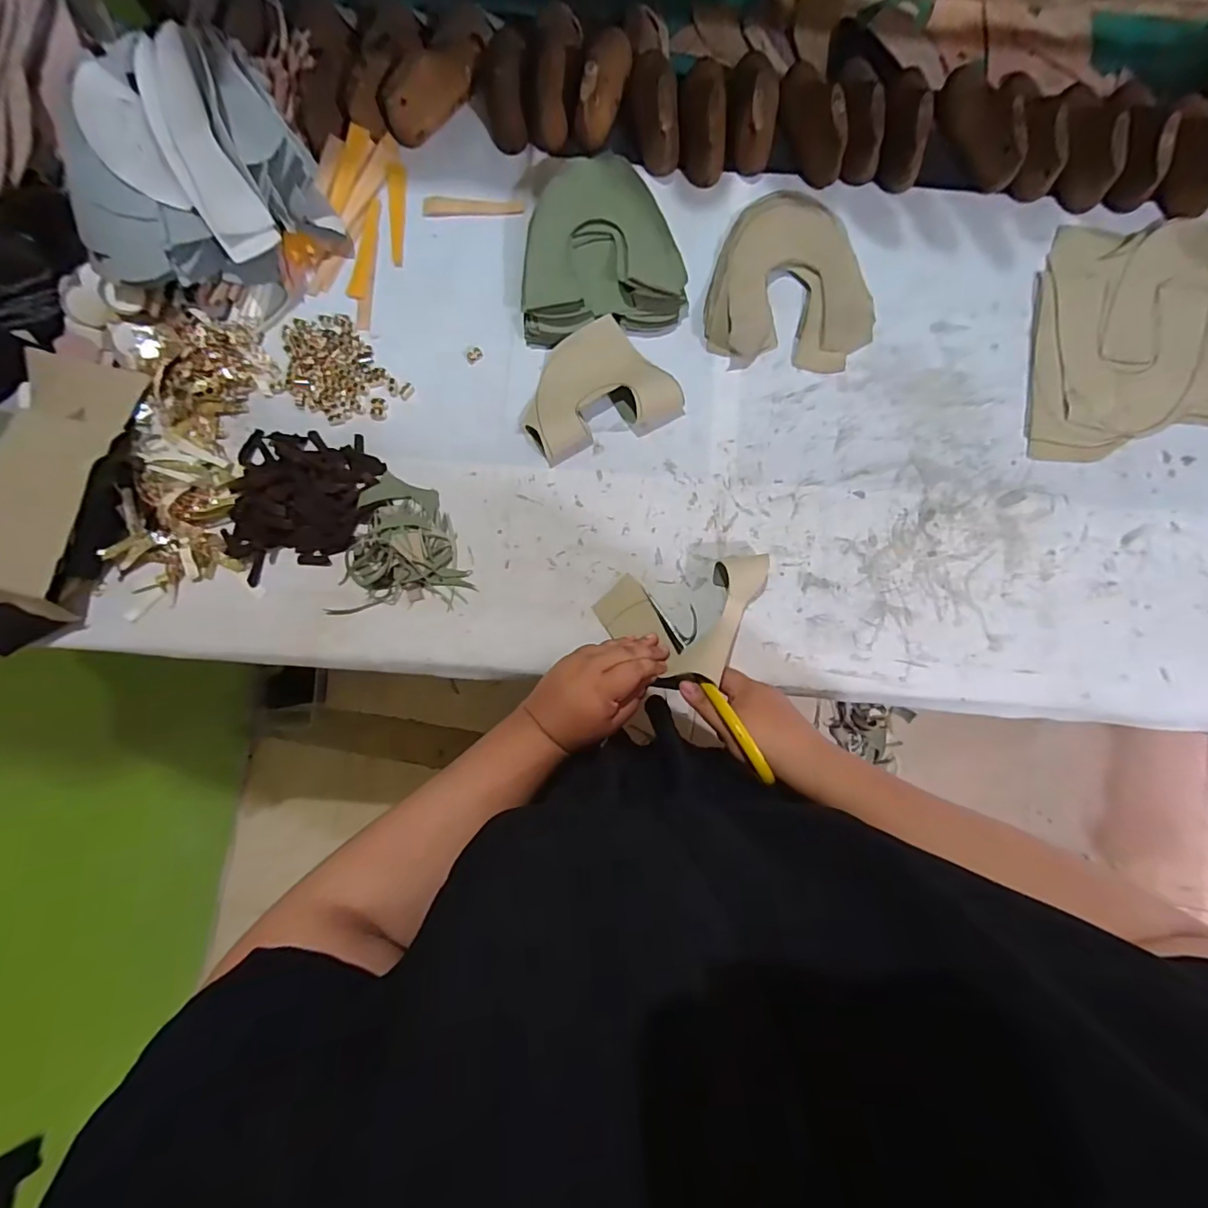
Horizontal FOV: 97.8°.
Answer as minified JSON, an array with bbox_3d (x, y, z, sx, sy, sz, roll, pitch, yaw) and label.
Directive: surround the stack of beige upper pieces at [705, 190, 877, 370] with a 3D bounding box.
[{"bbox_3d":[0.199,-0.351,0.563,0.173,0.021,0.195,2,85,1],"label":"stack of beige upper pieces"}]

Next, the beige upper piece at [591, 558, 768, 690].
[{"bbox_3d":[0.081,-0.010,0.517,0.131,0.050,0.145,34,86,3],"label":"beige upper piece"}]

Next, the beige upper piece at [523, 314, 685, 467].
[{"bbox_3d":[-0.012,-0.220,0.546,0.153,0.029,0.126,-32,86,-2],"label":"beige upper piece"}]

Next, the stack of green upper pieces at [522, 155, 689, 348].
[{"bbox_3d":[-0.011,-0.375,0.557,0.166,0.032,0.178,-10,85,0],"label":"stack of green upper pieces"}]

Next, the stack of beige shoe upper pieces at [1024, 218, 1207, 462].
[{"bbox_3d":[0.565,-0.278,0.554,0.226,0.011,0.261,3,85,1],"label":"stack of beige shoe upper pieces"}]

